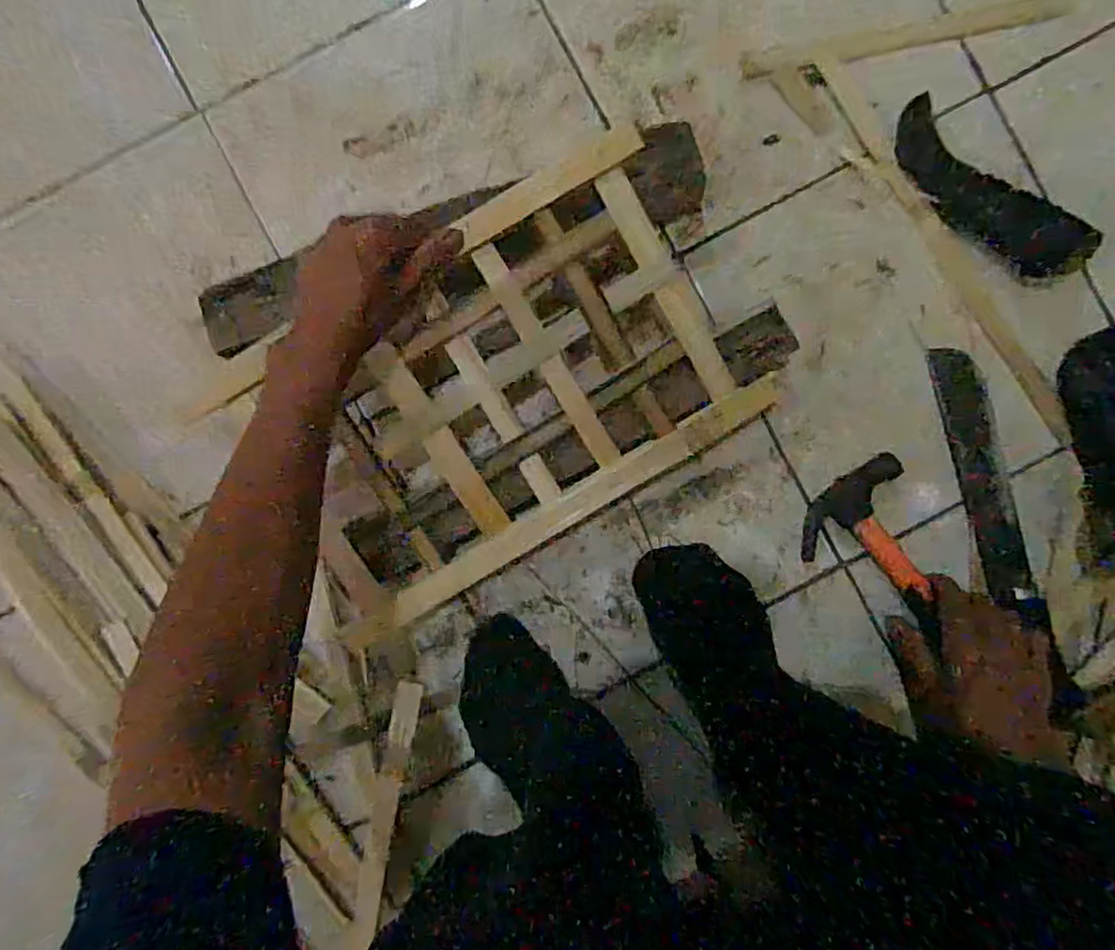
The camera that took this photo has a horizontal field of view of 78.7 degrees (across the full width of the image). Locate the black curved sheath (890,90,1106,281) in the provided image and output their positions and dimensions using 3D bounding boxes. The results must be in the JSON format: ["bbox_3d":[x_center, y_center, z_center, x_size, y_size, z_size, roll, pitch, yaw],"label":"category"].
[{"bbox_3d":[0.346,-0.230,0.549,0.058,0.032,0.181,-43,89,1],"label":"black curved sheath"}]

